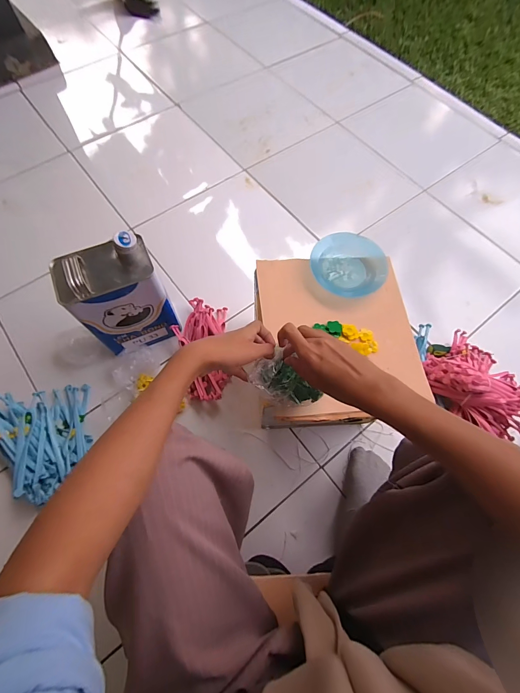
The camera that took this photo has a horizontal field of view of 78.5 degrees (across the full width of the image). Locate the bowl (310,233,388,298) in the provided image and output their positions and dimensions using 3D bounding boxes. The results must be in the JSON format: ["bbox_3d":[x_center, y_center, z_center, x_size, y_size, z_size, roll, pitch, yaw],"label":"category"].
[{"bbox_3d":[0.153,-0.142,0.554,0.126,0.026,0.129,1,67,-1],"label":"bowl"}]

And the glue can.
[{"bbox_3d":[-0.278,-0.095,0.656,0.170,0.245,0.122,-16,69,-8],"label":"glue can"}]

